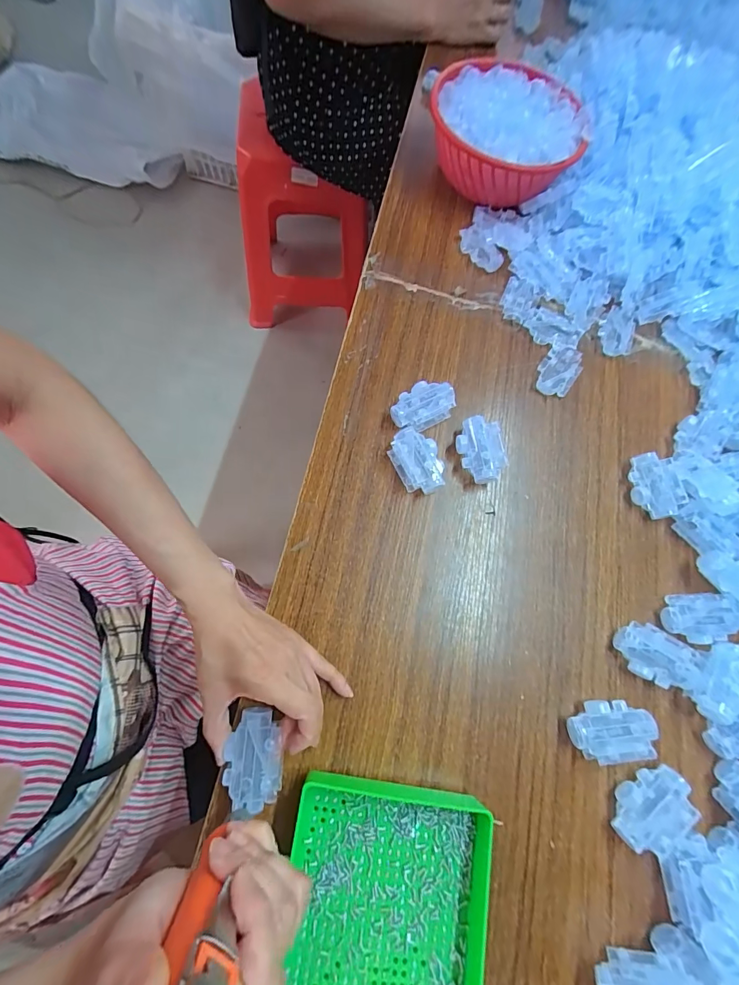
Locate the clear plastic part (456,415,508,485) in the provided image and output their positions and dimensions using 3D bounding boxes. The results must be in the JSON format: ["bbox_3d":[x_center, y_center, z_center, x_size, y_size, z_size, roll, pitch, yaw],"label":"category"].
[{"bbox_3d":[0.118,-0.046,0.424,0.046,0.024,0.067,-11,74,-8],"label":"clear plastic part"}]

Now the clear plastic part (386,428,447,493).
[{"bbox_3d":[0.051,-0.033,0.413,0.046,0.027,0.067,-25,76,-12],"label":"clear plastic part"}]

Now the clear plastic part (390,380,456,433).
[{"bbox_3d":[0.059,-0.094,0.435,0.071,0.027,0.043,-26,77,-12],"label":"clear plastic part"}]

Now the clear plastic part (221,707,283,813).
[{"bbox_3d":[-0.092,0.210,0.313,0.044,0.012,0.067,-1,70,1],"label":"clear plastic part"}]

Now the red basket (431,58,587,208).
[{"bbox_3d":[0.176,-0.469,0.523,0.181,0.079,0.197,0,70,1],"label":"red basket"}]

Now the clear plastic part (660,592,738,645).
[{"bbox_3d":[0.328,0.123,0.390,0.070,0.022,0.046,0,73,-5],"label":"clear plastic part"}]

